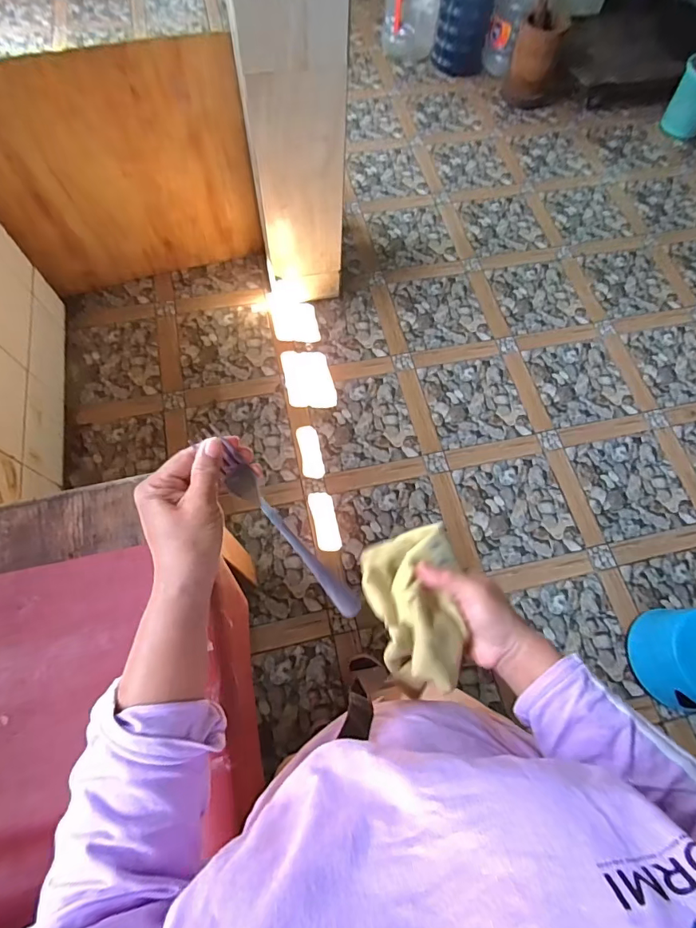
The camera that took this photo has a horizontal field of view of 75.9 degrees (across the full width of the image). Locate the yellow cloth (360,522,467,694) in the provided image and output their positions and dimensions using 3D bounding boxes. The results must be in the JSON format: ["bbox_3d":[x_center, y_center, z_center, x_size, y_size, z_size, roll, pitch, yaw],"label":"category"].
[{"bbox_3d":[0.056,0.115,0.368,0.076,0.038,0.125,-5,67,-4],"label":"yellow cloth"}]

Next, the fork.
[{"bbox_3d":[-0.054,0.046,0.341,0.019,0.011,0.177,-40,84,-17],"label":"fork"}]

